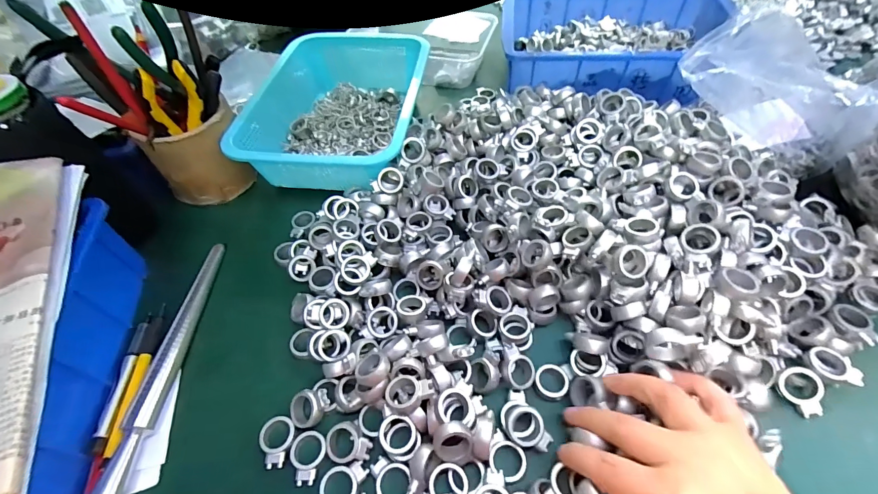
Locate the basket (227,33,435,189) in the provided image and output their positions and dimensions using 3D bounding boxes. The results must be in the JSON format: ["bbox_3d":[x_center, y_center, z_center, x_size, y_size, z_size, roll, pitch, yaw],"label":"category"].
[{"bbox_3d":[-0.118,-0.178,0.492,0.191,0.065,0.272,3,53,7],"label":"basket"}]

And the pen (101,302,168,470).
[{"bbox_3d":[-0.251,0.107,0.325,0.013,0.006,0.131,-10,52,-3],"label":"pen"}]

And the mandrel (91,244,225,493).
[{"bbox_3d":[-0.231,0.094,0.333,0.019,0.016,0.234,-2,52,4],"label":"mandrel"}]

